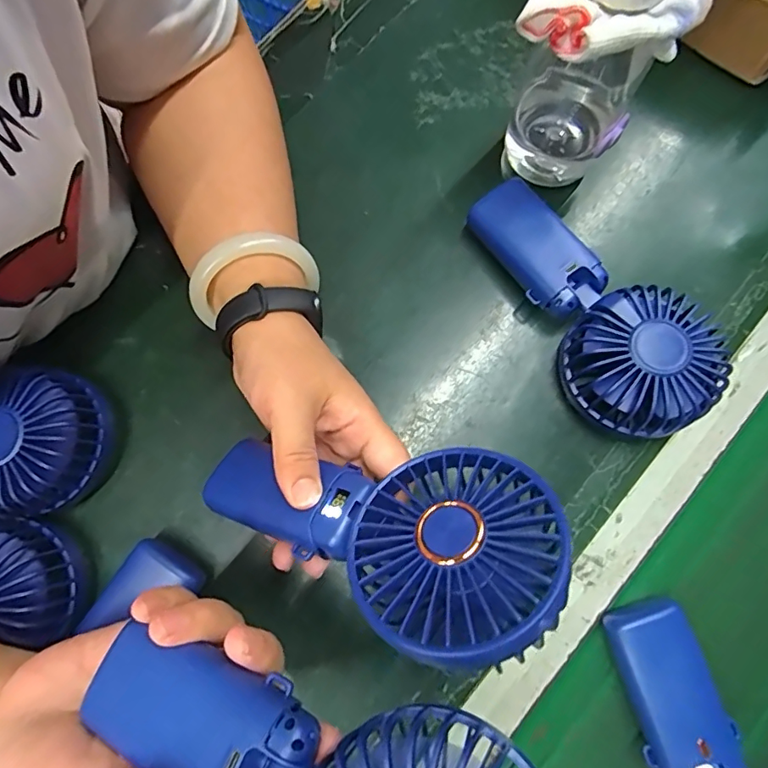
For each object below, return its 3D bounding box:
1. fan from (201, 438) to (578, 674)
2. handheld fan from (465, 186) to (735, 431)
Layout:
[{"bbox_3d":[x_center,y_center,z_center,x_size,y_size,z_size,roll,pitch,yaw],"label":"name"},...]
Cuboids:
[{"bbox_3d":[-0.004,0.065,0.236,0.176,0.038,0.084,9,54,35],"label":"fan"},{"bbox_3d":[0.123,-0.052,0.310,0.078,0.051,0.179,-33,80,-5],"label":"handheld fan"}]

